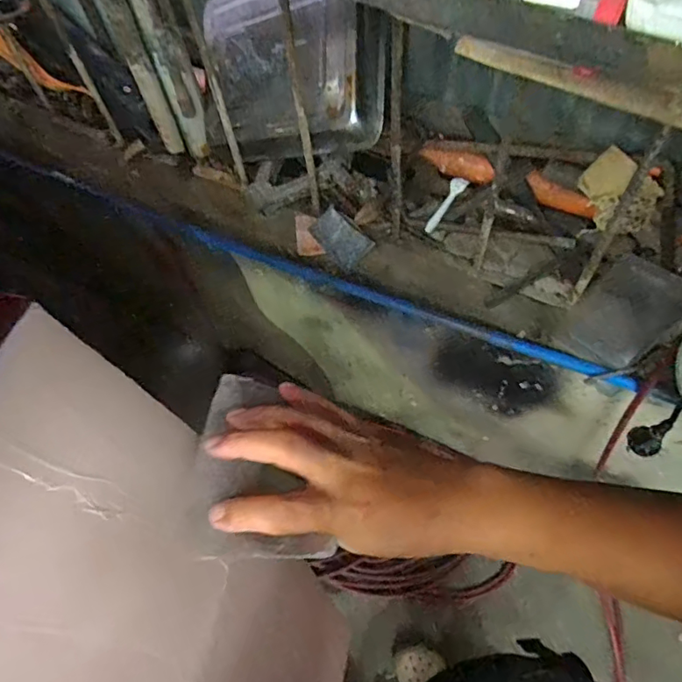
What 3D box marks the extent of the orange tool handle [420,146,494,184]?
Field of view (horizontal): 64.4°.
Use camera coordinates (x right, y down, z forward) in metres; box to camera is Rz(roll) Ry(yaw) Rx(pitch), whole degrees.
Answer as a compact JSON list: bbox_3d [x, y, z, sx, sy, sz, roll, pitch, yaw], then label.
[{"bbox_3d":[0.205,-0.309,0.940,0.132,0.027,0.043,33,69,19],"label":"orange tool handle"}]

